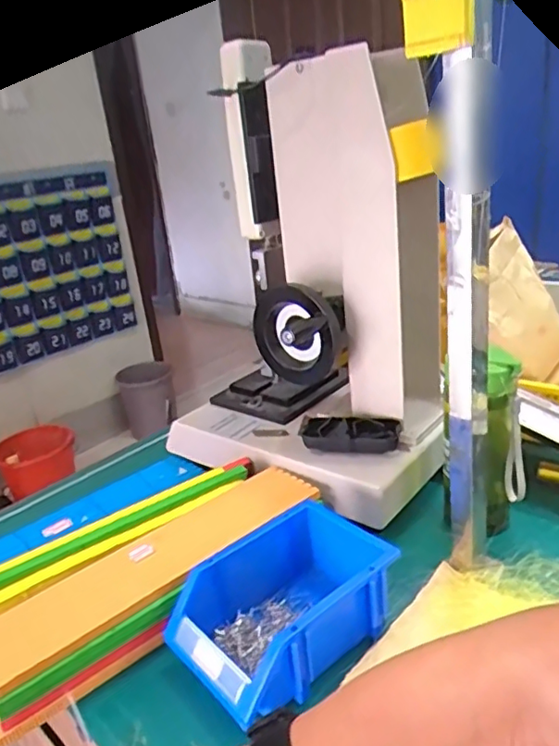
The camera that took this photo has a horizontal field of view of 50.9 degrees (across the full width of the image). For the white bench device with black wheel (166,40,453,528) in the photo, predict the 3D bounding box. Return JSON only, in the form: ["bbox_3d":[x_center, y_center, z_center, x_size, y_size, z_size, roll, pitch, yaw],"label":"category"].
[{"bbox_3d":[0.016,-0.112,0.714,0.340,0.466,0.190,16,32,43],"label":"white bench device with black wheel"}]

